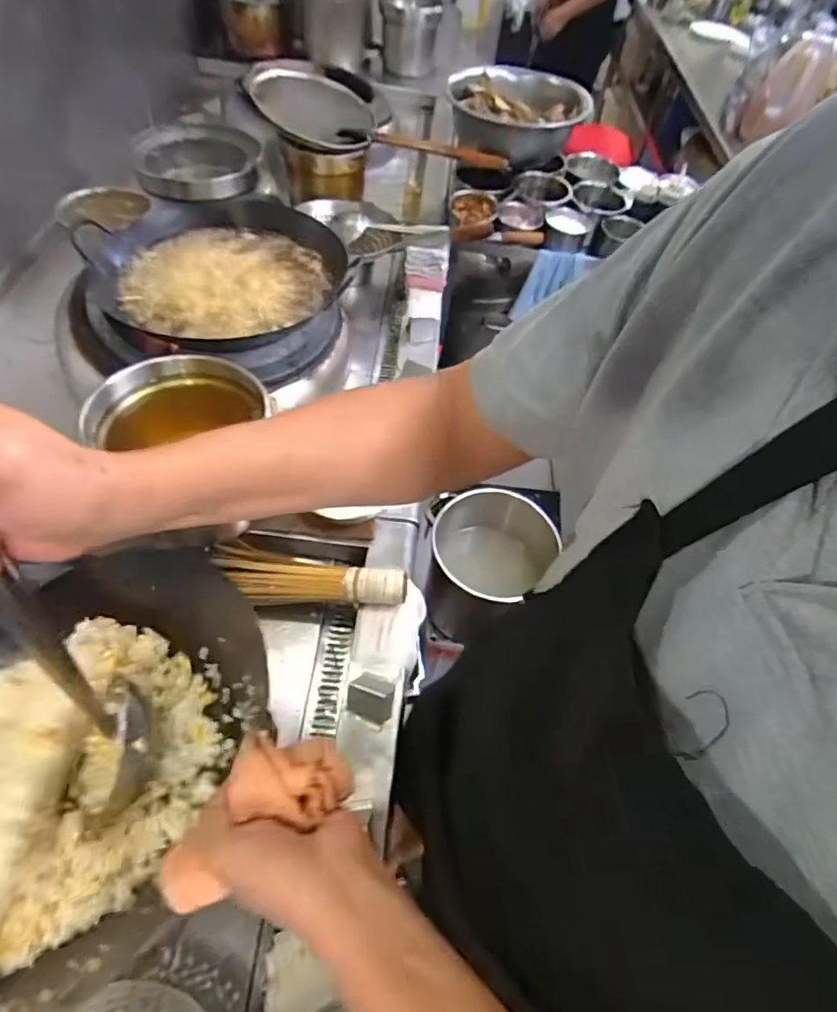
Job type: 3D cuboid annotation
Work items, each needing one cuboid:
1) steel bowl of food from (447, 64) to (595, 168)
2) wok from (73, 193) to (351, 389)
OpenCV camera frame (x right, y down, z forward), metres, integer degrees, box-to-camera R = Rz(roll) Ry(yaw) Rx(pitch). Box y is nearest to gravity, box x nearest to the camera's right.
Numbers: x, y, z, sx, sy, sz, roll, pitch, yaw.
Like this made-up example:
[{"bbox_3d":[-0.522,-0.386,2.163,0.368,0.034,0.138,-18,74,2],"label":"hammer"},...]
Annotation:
[{"bbox_3d":[0.244,-0.942,1.332,0.317,0.122,0.345,2,54,-3],"label":"steel bowl of food"},{"bbox_3d":[-0.369,-0.419,1.004,0.436,0.135,0.400,2,54,-3],"label":"wok"}]

